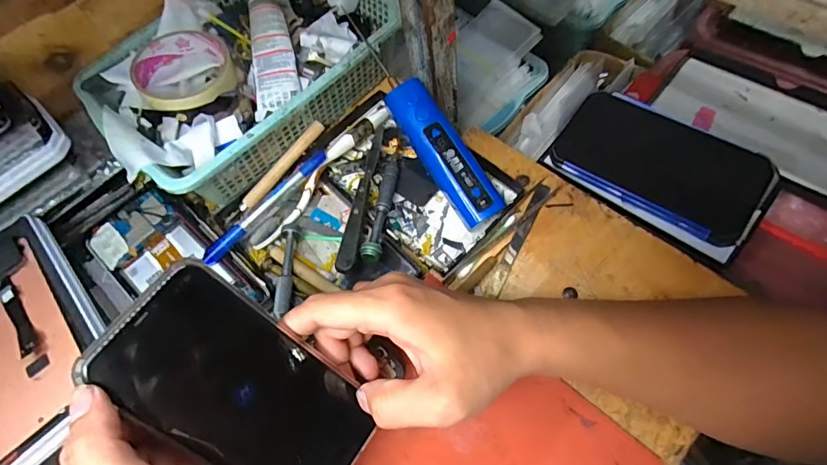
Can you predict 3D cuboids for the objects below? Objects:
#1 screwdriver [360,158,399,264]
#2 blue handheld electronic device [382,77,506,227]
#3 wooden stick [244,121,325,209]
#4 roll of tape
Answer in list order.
[{"bbox_3d":[-0.026,-0.023,0.388,0.016,0.021,0.106,4,64,9],"label":"screwdriver"},{"bbox_3d":[0.024,-0.066,0.369,0.032,0.020,0.130,-31,82,-12],"label":"blue handheld electronic device"},{"bbox_3d":[-0.121,-0.064,0.424,0.014,0.009,0.100,39,86,21],"label":"wooden stick"},{"bbox_3d":[-0.208,-0.148,0.411,0.085,0.018,0.085,-3,63,6],"label":"roll of tape"}]

